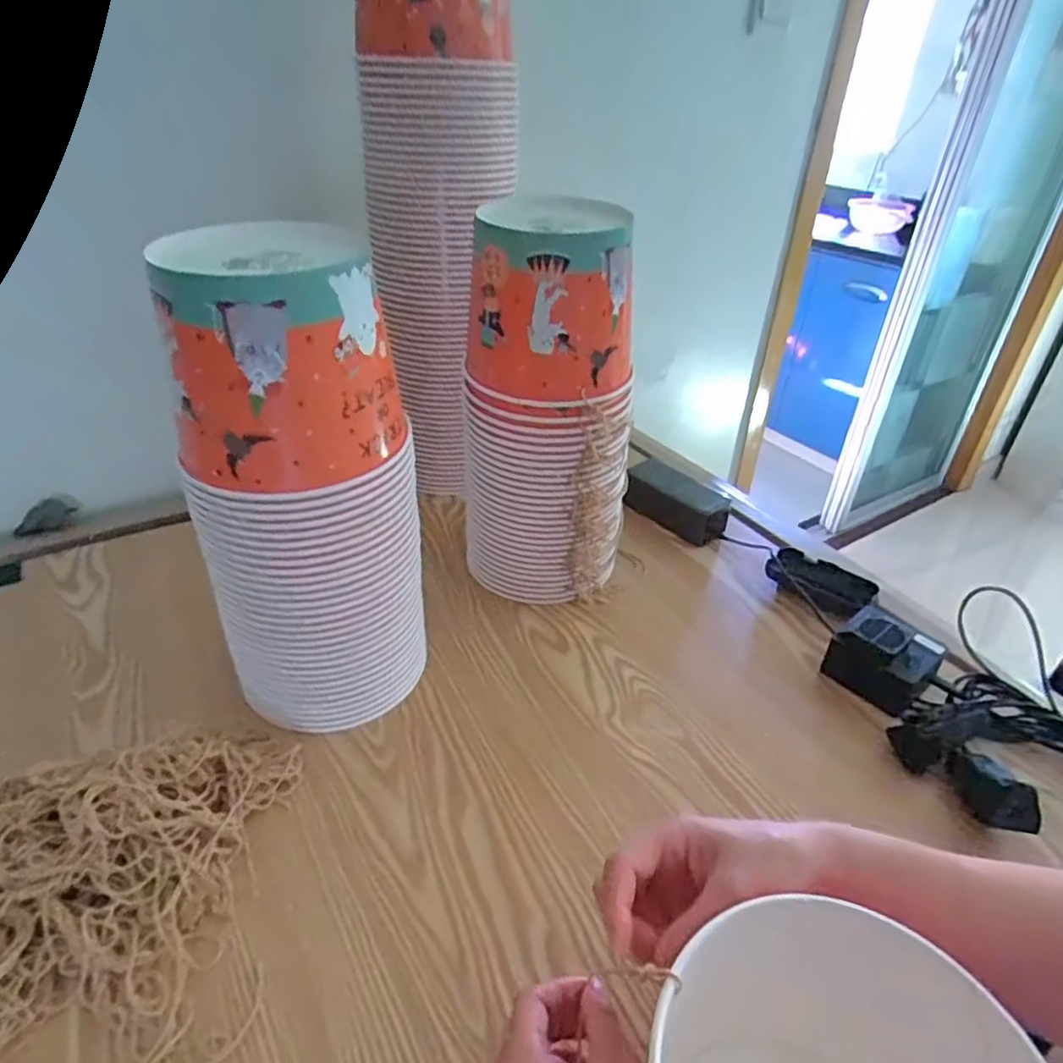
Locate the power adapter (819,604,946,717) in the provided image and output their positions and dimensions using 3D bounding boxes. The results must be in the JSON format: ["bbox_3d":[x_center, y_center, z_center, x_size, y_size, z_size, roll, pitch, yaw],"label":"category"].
[{"bbox_3d":[0.323,0.116,0.611,0.073,0.058,0.078,-24,43,-32],"label":"power adapter"}]

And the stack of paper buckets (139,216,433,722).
[{"bbox_3d":[-0.164,-0.020,0.509,0.150,0.362,0.130,-9,35,-17],"label":"stack of paper buckets"}]

